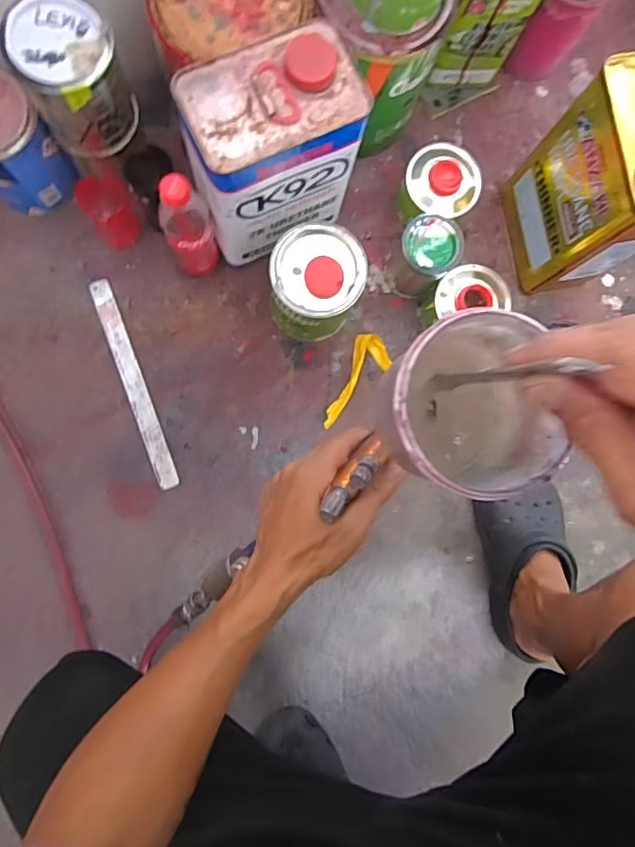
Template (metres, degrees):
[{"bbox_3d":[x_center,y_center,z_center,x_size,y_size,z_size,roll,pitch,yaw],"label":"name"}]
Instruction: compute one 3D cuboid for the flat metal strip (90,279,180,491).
[{"bbox_3d":[-0.243,-0.053,0.713,0.026,0.004,0.287,-20,88,-6],"label":"flat metal strip"}]

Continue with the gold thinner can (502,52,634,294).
[{"bbox_3d":[0.339,-0.282,0.665,0.114,0.258,0.168,-12,87,-6],"label":"gold thinner can"}]

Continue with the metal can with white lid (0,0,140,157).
[{"bbox_3d":[-0.255,-0.360,0.572,0.091,0.124,0.093,0,86,-5],"label":"metal can with white lid"}]

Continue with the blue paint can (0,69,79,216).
[{"bbox_3d":[-0.371,-0.329,0.649,0.097,0.142,0.099,0,86,-5],"label":"blue paint can"}]

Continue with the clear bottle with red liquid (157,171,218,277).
[{"bbox_3d":[-0.148,-0.223,0.643,0.058,0.193,0.052,-19,88,-6],"label":"clear bottle with red liquid"}]

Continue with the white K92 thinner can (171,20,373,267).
[{"bbox_3d":[-0.049,-0.298,0.606,0.170,0.220,0.117,-22,88,-6],"label":"white K92 thinner can"}]

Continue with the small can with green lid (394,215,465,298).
[{"bbox_3d":[0.135,-0.212,0.708,0.073,0.102,0.071,0,86,-5],"label":"small can with green lid"}]

